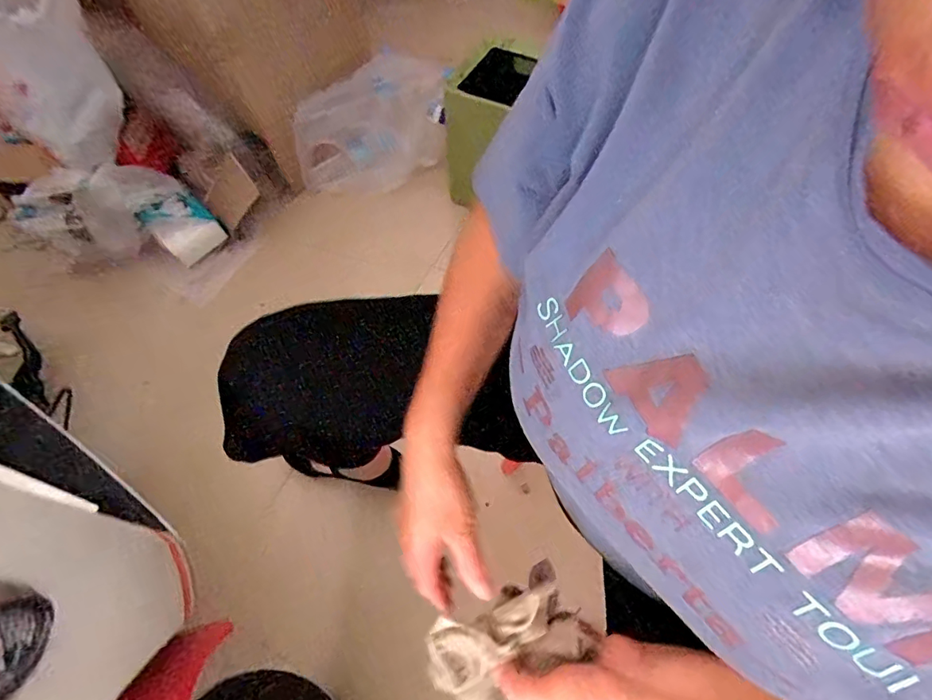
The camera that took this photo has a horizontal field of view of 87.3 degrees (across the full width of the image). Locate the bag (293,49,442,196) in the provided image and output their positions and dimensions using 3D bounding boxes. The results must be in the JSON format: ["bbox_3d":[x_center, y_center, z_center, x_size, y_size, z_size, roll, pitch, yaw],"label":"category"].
[{"bbox_3d":[-0.218,-0.541,1.181,0.379,0.268,0.165,-33,65,-14],"label":"bag"}]

